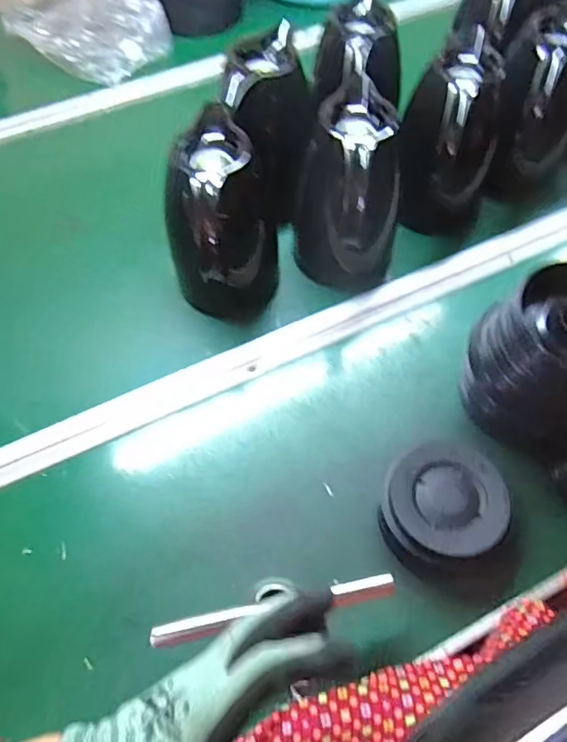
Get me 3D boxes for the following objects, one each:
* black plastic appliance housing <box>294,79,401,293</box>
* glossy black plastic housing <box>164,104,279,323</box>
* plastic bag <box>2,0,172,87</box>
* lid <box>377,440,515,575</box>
[{"bbox_3d":[0.078,-0.187,0.636,0.113,0.204,0.106,-39,66,-20],"label":"black plastic appliance housing"},{"bbox_3d":[-0.070,-0.152,0.611,0.094,0.198,0.118,30,64,17],"label":"glossy black plastic housing"},{"bbox_3d":[-0.335,-0.598,0.941,0.194,0.077,0.291,-40,67,-20],"label":"plastic bag"},{"bbox_3d":[0.150,0.129,0.533,0.118,0.045,0.113,0,60,1],"label":"lid"}]

